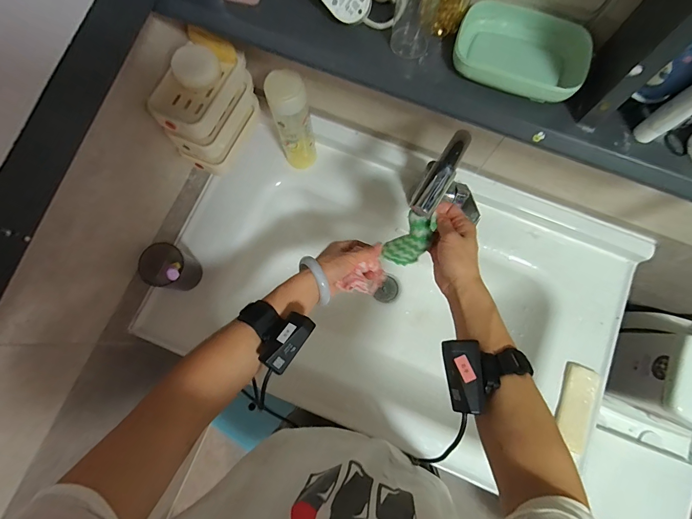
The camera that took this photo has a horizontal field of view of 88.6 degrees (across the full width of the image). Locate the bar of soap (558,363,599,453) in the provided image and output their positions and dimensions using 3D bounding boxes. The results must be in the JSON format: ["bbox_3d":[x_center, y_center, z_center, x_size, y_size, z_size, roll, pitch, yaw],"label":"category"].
[{"bbox_3d":[0.386,0.246,0.588,0.047,0.012,0.131,23,79,5],"label":"bar of soap"}]

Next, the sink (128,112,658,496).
[{"bbox_3d":[0.074,0.081,0.716,0.771,0.232,0.516,23,79,5],"label":"sink"}]

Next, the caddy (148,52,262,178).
[{"bbox_3d":[-0.207,-0.227,0.539,0.082,0.132,0.148,26,79,6],"label":"caddy"}]

